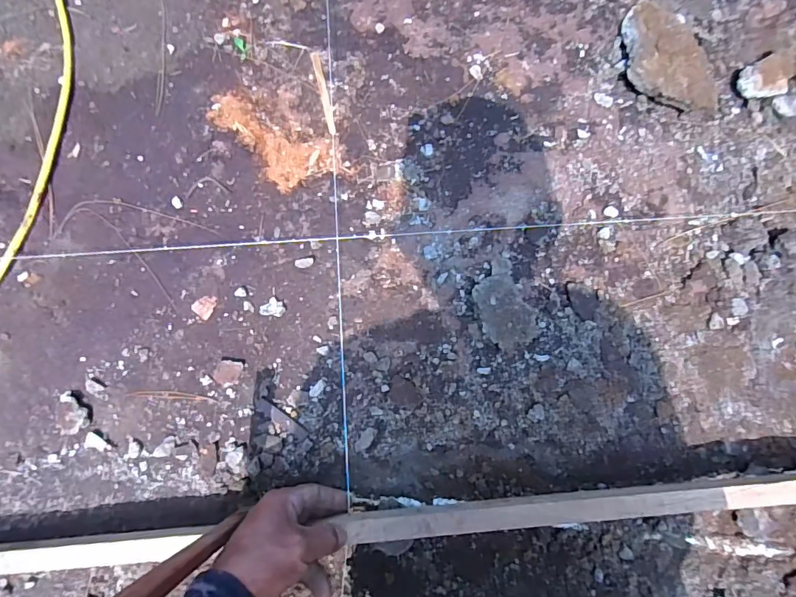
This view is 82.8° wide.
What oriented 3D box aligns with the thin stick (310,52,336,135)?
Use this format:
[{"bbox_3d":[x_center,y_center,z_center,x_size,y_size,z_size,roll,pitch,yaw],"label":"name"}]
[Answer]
[{"bbox_3d":[-0.094,-0.267,0.584,0.015,0.004,0.116,-13,81,-2],"label":"thin stick"}]

